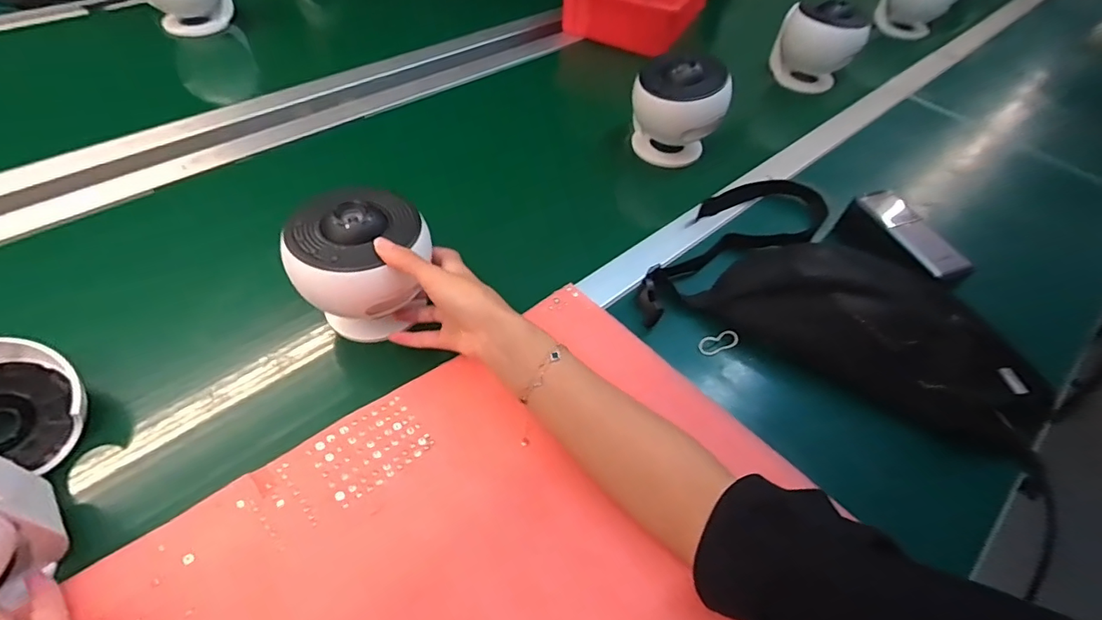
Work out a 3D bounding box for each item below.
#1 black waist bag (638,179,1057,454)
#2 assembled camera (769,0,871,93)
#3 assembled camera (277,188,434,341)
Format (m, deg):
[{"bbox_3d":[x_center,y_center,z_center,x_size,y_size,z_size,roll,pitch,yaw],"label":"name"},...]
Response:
[{"bbox_3d":[0.291,-0.042,0.496,0.336,0.087,0.252,23,54,12],"label":"black waist bag"},{"bbox_3d":[0.430,-0.426,0.817,0.123,0.118,0.121,26,52,10],"label":"assembled camera"},{"bbox_3d":[-0.160,-0.033,0.432,0.104,0.109,0.083,-2,53,-7],"label":"assembled camera"}]

